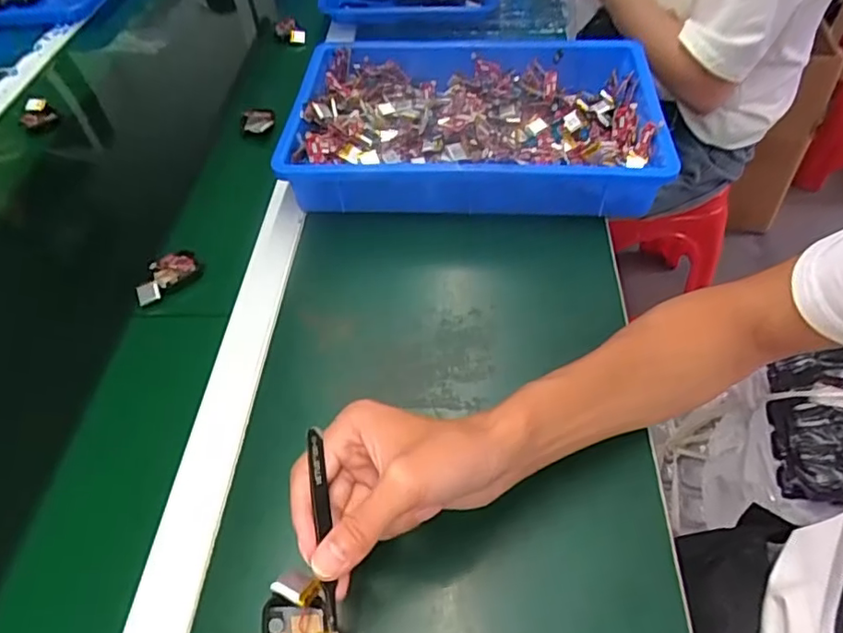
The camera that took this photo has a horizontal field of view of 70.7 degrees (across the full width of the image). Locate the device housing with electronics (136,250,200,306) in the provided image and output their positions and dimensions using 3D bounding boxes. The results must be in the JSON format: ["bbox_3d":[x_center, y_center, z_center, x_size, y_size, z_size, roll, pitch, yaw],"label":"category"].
[{"bbox_3d":[-0.243,-0.038,0.560,0.034,0.017,0.064,33,60,28],"label":"device housing with electronics"}]

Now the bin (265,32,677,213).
[{"bbox_3d":[0.055,-0.213,0.639,0.375,0.071,0.251,-3,47,9],"label":"bin"}]

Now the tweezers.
[{"bbox_3d":[-0.054,0.113,0.325,0.008,0.009,0.103,-9,62,-3],"label":"tweezers"}]

